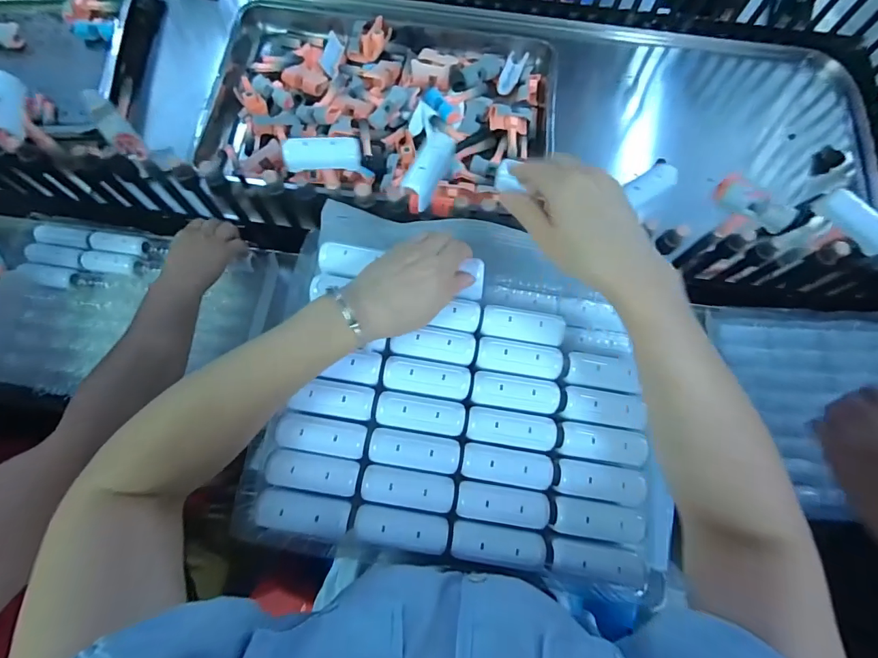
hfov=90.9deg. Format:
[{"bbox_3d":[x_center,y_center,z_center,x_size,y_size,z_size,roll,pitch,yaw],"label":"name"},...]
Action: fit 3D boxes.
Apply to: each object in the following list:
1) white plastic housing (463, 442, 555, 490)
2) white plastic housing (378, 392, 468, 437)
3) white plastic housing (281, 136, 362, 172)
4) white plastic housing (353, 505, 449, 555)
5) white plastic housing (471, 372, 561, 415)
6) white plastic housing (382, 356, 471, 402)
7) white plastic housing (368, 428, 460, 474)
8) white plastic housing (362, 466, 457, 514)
[{"bbox_3d":[0.058,0.116,0.365,0.076,0.013,0.029,9,71,2],"label":"white plastic housing"},{"bbox_3d":[-0.016,0.073,0.374,0.074,0.015,0.030,9,71,2],"label":"white plastic housing"},{"bbox_3d":[-0.122,-0.184,0.454,0.078,0.032,0.019,-5,29,-4],"label":"white plastic housing"},{"bbox_3d":[-0.030,0.160,0.345,0.074,0.011,0.027,9,71,2],"label":"white plastic housing"},{"bbox_3d":[0.068,0.056,0.380,0.076,0.010,0.027,8,71,2],"label":"white plastic housing"},{"bbox_3d":[-0.011,0.043,0.381,0.075,0.014,0.030,7,71,2],"label":"white plastic housing"},{"bbox_3d":[-0.021,0.102,0.362,0.074,0.009,0.029,8,71,2],"label":"white plastic housing"},{"bbox_3d":[-0.025,0.131,0.354,0.074,0.008,0.029,8,71,2],"label":"white plastic housing"}]

